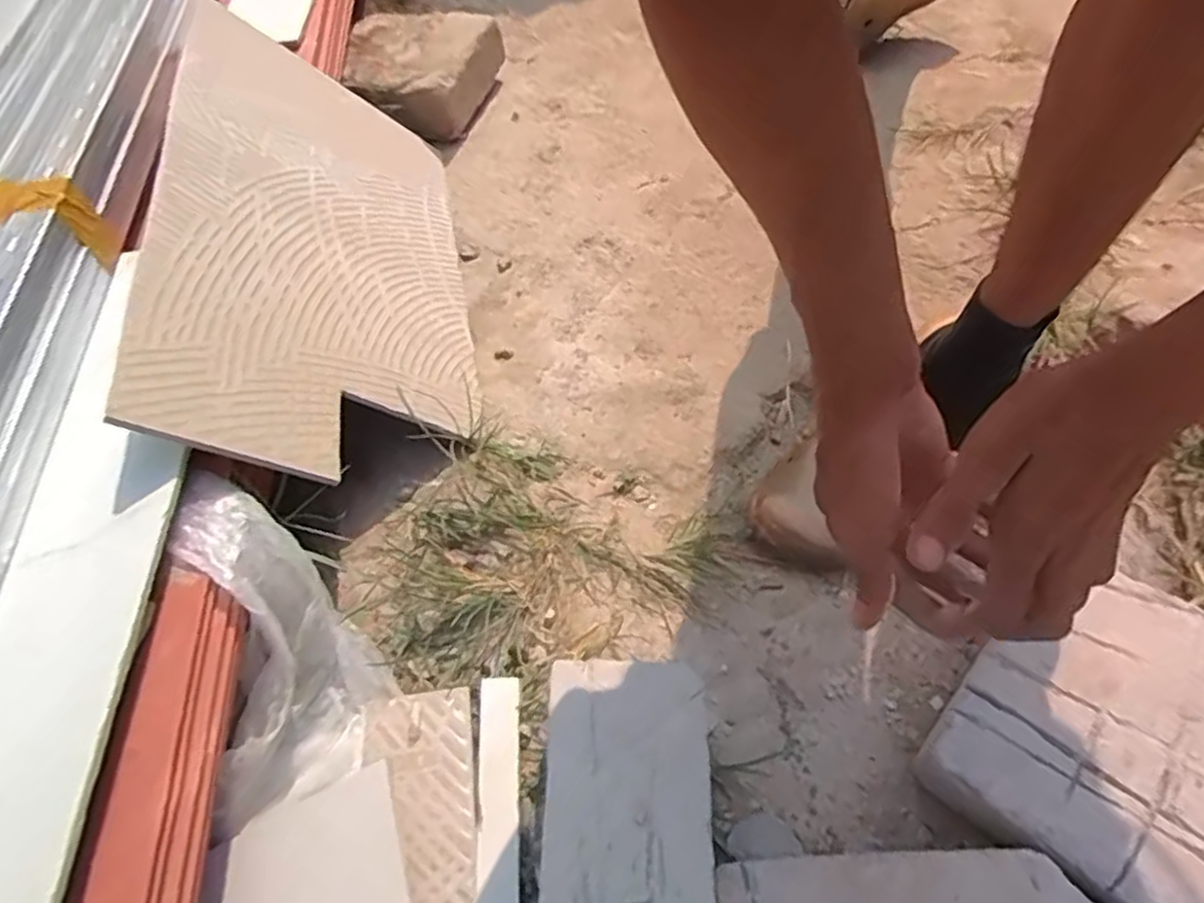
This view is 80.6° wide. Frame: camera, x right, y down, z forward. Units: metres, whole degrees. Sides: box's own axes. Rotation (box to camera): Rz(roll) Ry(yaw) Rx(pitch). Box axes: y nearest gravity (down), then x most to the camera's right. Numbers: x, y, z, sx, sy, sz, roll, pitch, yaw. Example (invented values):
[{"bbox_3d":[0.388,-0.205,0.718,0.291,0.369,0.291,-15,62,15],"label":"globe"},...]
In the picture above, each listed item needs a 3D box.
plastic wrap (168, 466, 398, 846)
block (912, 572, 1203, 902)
[{"bbox_3d":[-0.237,0.129,0.525,0.111,0.080,0.240,-15,96,-6],"label":"plastic wrap"},{"bbox_3d":[0.356,0.201,0.486,0.200,0.067,0.207,28,66,28],"label":"block"}]

